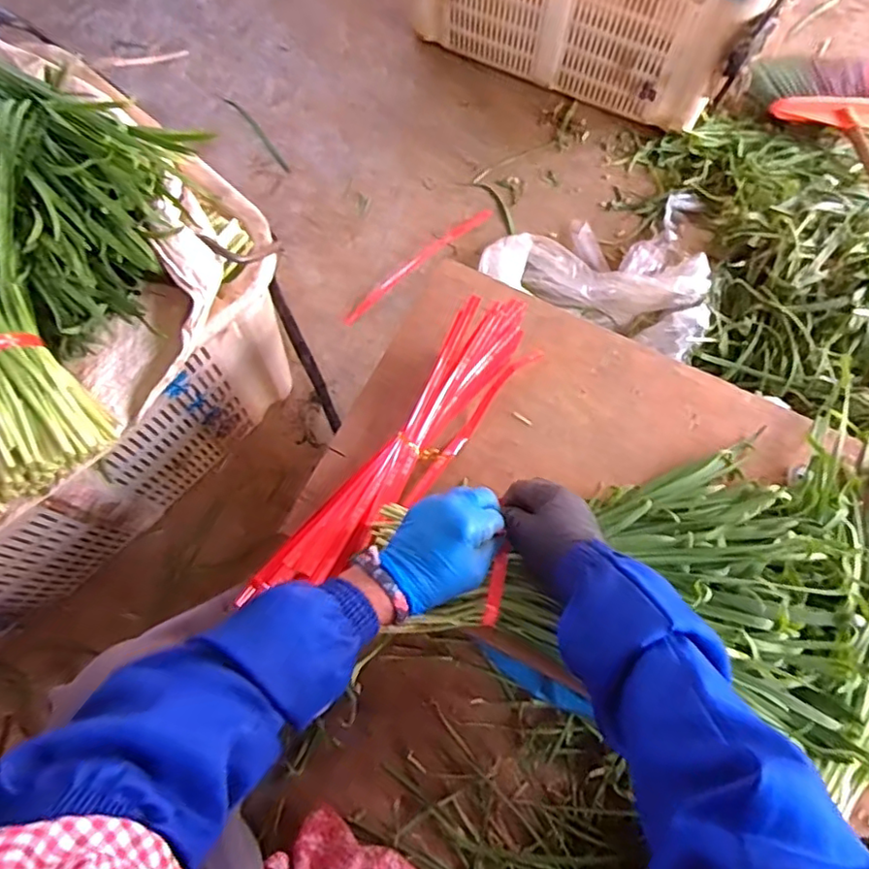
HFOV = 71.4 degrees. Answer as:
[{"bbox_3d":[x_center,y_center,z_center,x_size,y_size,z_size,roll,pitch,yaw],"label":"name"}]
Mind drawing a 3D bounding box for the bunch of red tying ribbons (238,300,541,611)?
[{"bbox_3d":[-0.030,0.016,0.605,0.078,0.061,0.375,38,75,11],"label":"bunch of red tying ribbons"}]

